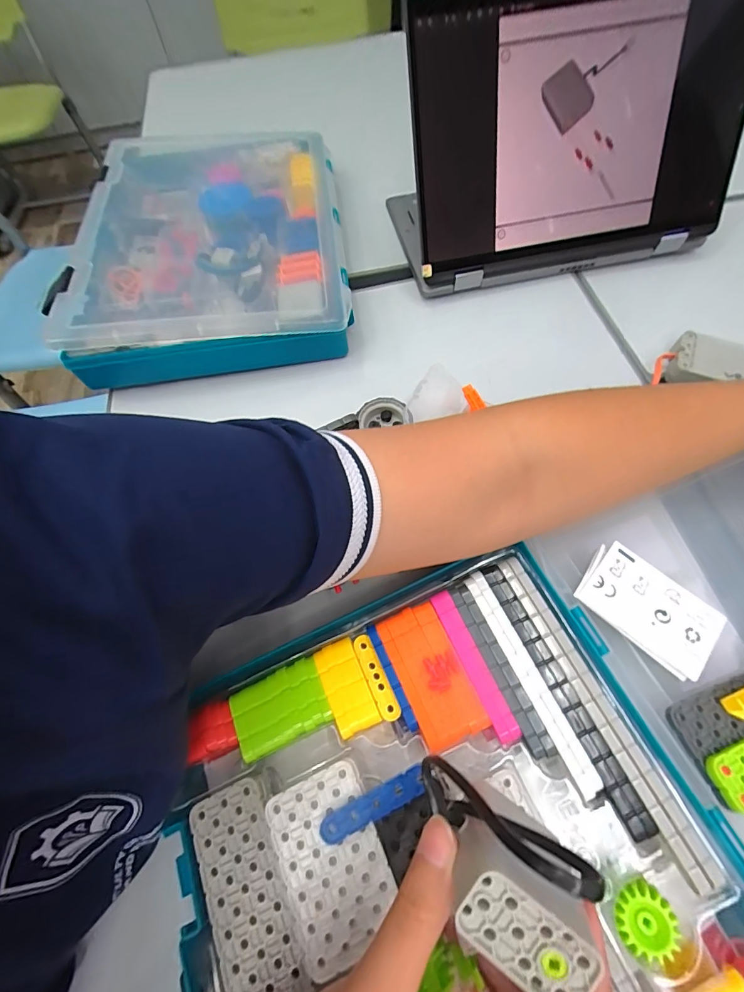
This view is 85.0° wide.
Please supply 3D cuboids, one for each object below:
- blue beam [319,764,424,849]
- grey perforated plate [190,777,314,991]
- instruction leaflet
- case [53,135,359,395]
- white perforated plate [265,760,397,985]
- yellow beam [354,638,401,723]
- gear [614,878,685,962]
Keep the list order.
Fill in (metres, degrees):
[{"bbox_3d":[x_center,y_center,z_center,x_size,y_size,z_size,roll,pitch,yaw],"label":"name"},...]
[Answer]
[{"bbox_3d":[0.001,0.161,0.210,0.057,0.009,0.013,-25,65,-8],"label":"blue beam"},{"bbox_3d":[-0.061,0.200,0.199,0.037,0.004,0.097,-23,64,-8],"label":"grey perforated plate"},{"bbox_3d":[0.171,0.068,0.250,0.078,0.007,0.051,38,72,20],"label":"instruction leaflet"},{"bbox_3d":[-0.176,-0.292,0.463,0.273,0.064,0.364,-8,63,0],"label":"case"},{"bbox_3d":[-0.020,0.184,0.204,0.051,0.004,0.073,-23,64,-8],"label":"white perforated plate"},{"bbox_3d":[0.003,0.109,0.244,0.012,0.008,0.049,-23,64,-8],"label":"yellow beam"},{"bbox_3d":[0.127,0.197,0.187,0.025,0.004,0.026,-2,63,3],"label":"gear"}]

